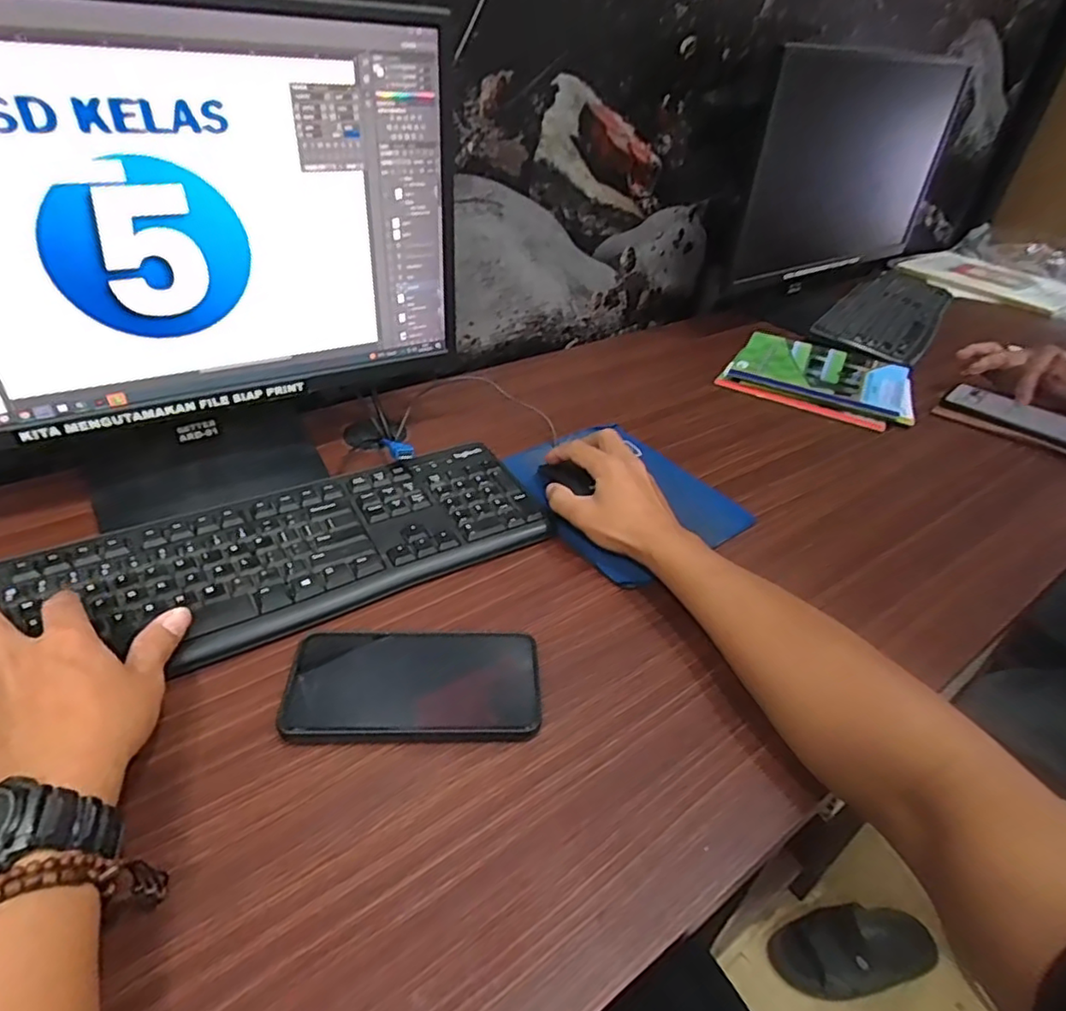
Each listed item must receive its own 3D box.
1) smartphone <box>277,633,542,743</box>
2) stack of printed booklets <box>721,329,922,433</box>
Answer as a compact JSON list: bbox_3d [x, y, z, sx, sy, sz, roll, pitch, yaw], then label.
[{"bbox_3d":[-0.077,0.118,0.412,0.162,0.017,0.075,2,37,-5],"label":"smartphone"},{"bbox_3d":[0.389,-0.172,0.837,0.230,0.036,0.190,24,42,22],"label":"stack of printed booklets"}]

